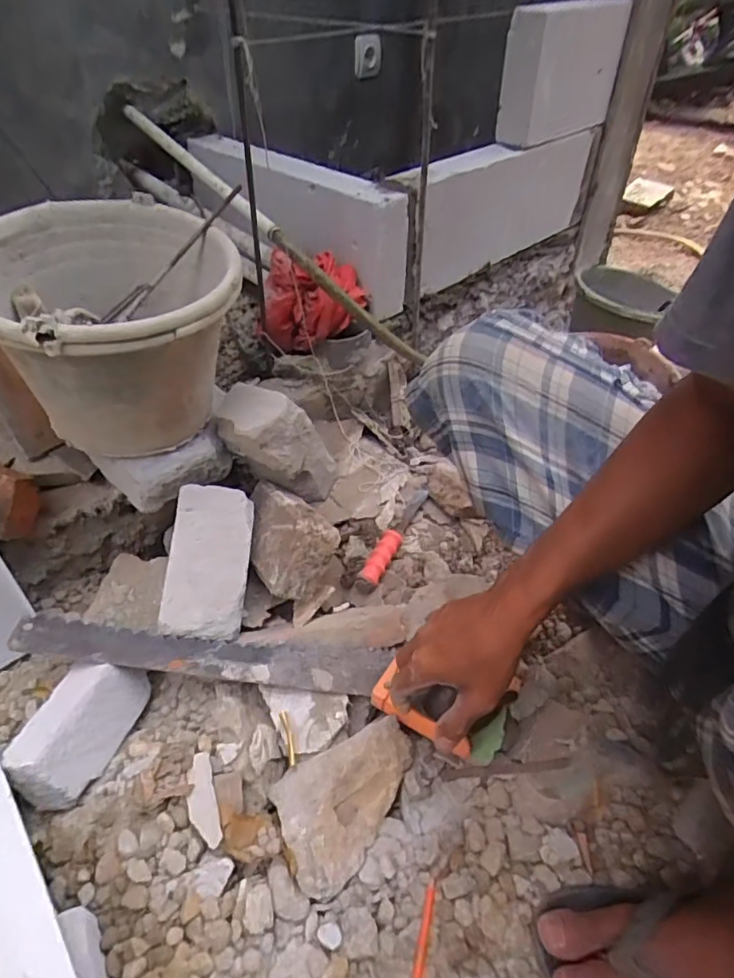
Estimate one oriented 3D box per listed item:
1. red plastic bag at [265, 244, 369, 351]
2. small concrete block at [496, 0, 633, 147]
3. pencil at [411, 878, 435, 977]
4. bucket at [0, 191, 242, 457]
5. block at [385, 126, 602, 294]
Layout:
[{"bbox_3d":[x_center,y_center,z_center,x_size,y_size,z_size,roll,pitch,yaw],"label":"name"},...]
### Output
[{"bbox_3d":[-0.090,-0.321,0.980,0.174,0.129,0.113,1,44,1],"label":"red plastic bag"},{"bbox_3d":[0.377,-0.811,1.106,0.308,0.200,0.084,-35,56,-30],"label":"small concrete block"},{"bbox_3d":[0.050,0.400,0.508,0.009,0.004,0.095,13,33,11],"label":"pencil"},{"bbox_3d":[-0.293,-0.188,0.694,0.277,0.224,0.278,0,44,0],"label":"bucket"},{"bbox_3d":[0.266,-0.576,1.147,0.076,0.207,0.564,34,53,30],"label":"block"}]

